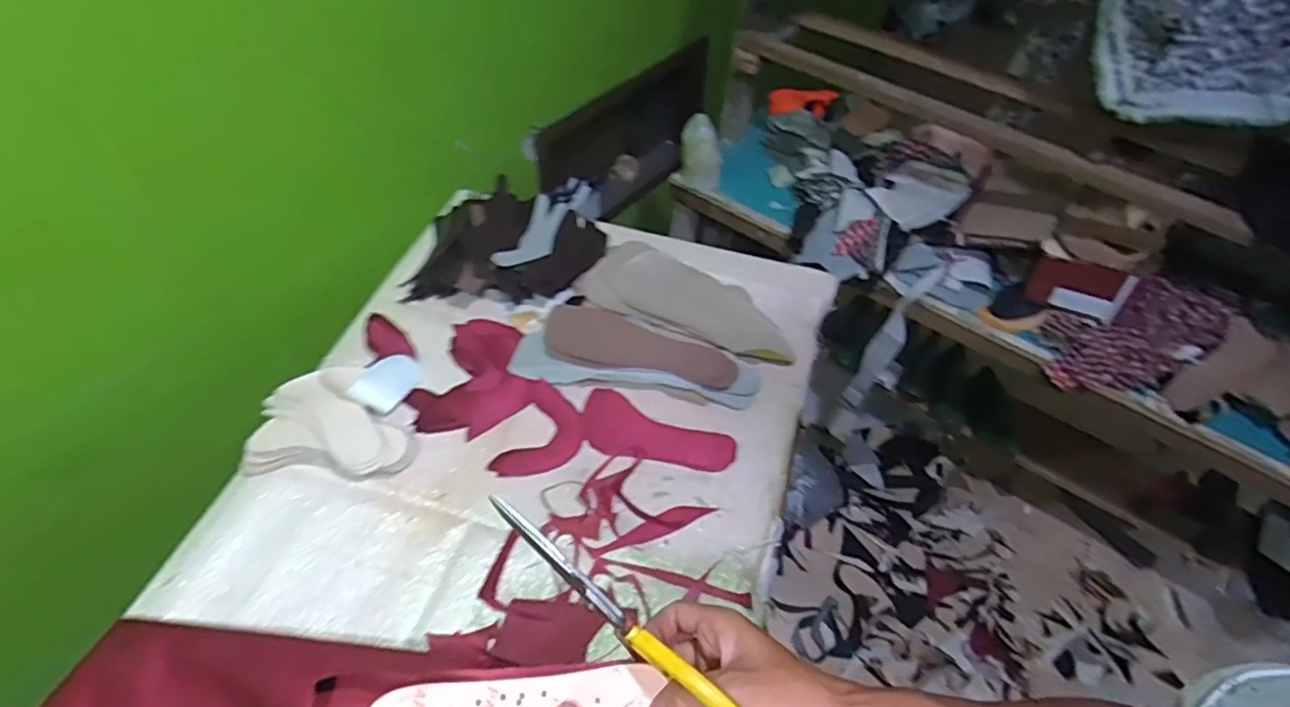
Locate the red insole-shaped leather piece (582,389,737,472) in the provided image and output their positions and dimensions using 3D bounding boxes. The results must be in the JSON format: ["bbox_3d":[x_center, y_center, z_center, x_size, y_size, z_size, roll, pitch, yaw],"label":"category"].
[{"bbox_3d":[0.013,0.103,0.782,0.190,0.011,0.074,18,60,15],"label":"red insole-shaped leather piece"}]

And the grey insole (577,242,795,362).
[{"bbox_3d":[0.063,-0.079,0.890,0.298,0.026,0.114,22,53,15],"label":"grey insole"}]

